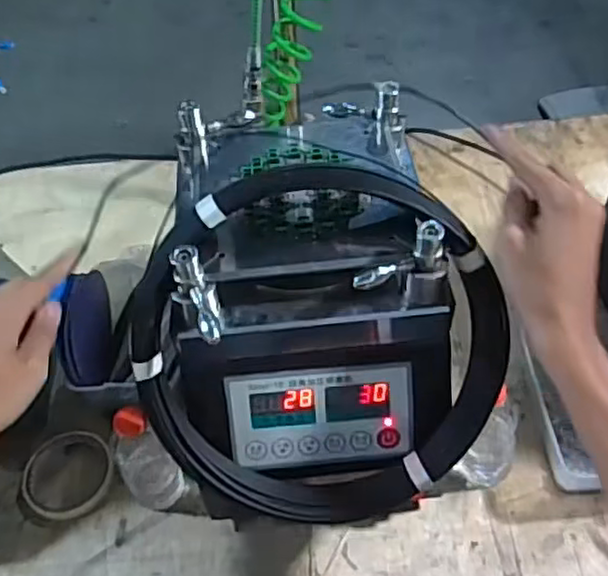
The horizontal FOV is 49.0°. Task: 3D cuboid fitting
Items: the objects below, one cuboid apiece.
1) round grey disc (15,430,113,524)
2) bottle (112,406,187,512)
[{"bbox_3d":[-0.238,0.191,0.676,0.092,0.012,0.096,-2,53,2],"label":"round grey disc"},{"bbox_3d":[-0.148,0.156,0.621,0.050,0.138,0.053,-6,53,-1],"label":"bottle"}]

